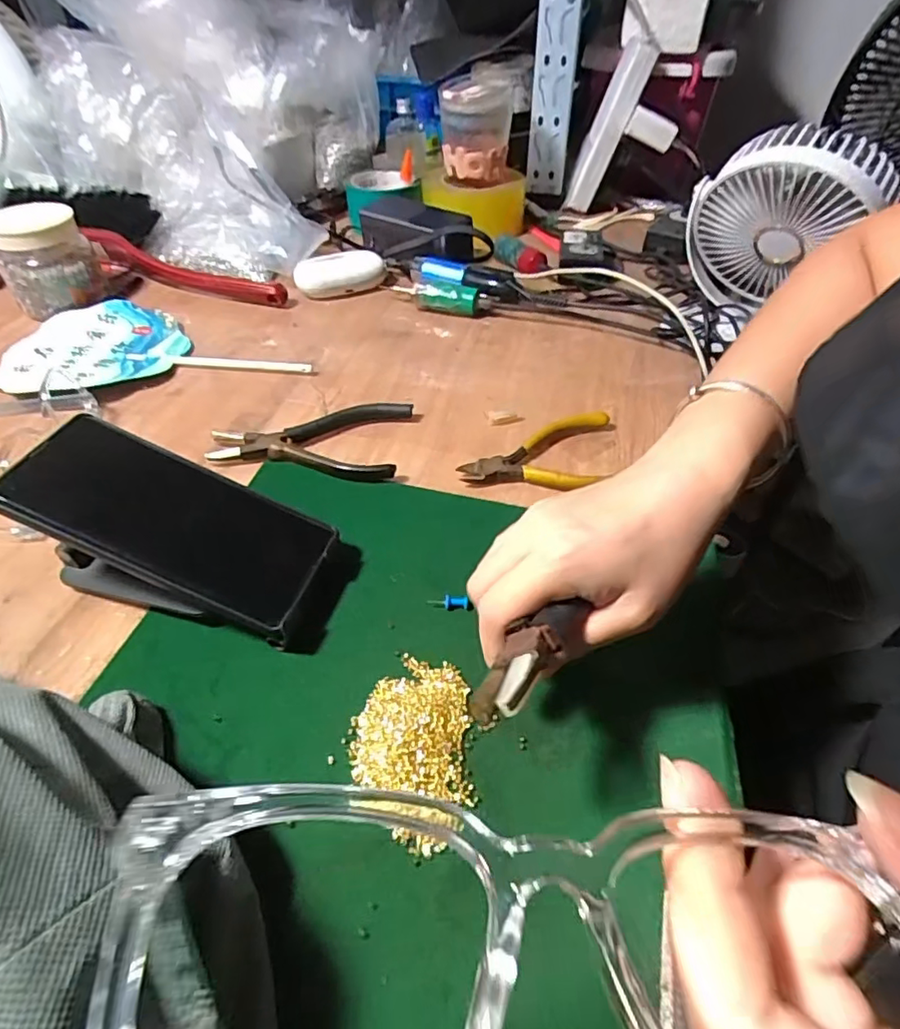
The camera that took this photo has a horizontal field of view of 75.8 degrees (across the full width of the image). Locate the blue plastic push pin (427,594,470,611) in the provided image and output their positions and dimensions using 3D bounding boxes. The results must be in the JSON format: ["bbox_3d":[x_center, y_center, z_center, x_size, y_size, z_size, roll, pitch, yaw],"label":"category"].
[{"bbox_3d":[-0.001,0.050,0.325,0.023,0.007,0.007,-2,46,-2],"label":"blue plastic push pin"}]

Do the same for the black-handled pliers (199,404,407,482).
[{"bbox_3d":[-0.101,-0.058,0.427,0.134,0.013,0.078,5,46,5],"label":"black-handled pliers"}]

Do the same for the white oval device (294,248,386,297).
[{"bbox_3d":[-0.113,-0.248,0.598,0.091,0.031,0.045,-14,47,-13],"label":"white oval device"}]

